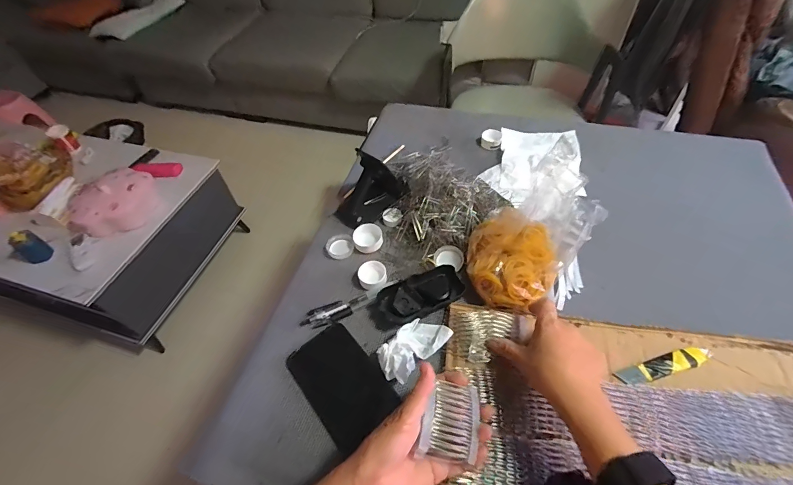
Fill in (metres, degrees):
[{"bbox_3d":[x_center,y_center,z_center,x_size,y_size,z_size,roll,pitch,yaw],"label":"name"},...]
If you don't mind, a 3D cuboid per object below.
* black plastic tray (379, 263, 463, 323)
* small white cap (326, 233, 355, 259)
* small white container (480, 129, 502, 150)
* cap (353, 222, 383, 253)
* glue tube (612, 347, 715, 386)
[{"bbox_3d":[0.032,0.067,0.481,0.107,0.018,0.053,-20,53,-11],"label":"black plastic tray"},{"bbox_3d":[-0.087,0.004,0.569,0.040,0.014,0.040,-2,52,3],"label":"small white cap"},{"bbox_3d":[0.177,-0.193,0.699,0.038,0.015,0.042,14,54,15],"label":"small white container"},{"bbox_3d":[-0.043,-0.008,0.564,0.044,0.015,0.046,-2,52,3],"label":"cap"},{"bbox_3d":[0.298,0.137,0.415,0.111,0.007,0.021,-14,52,-7],"label":"glue tube"}]

